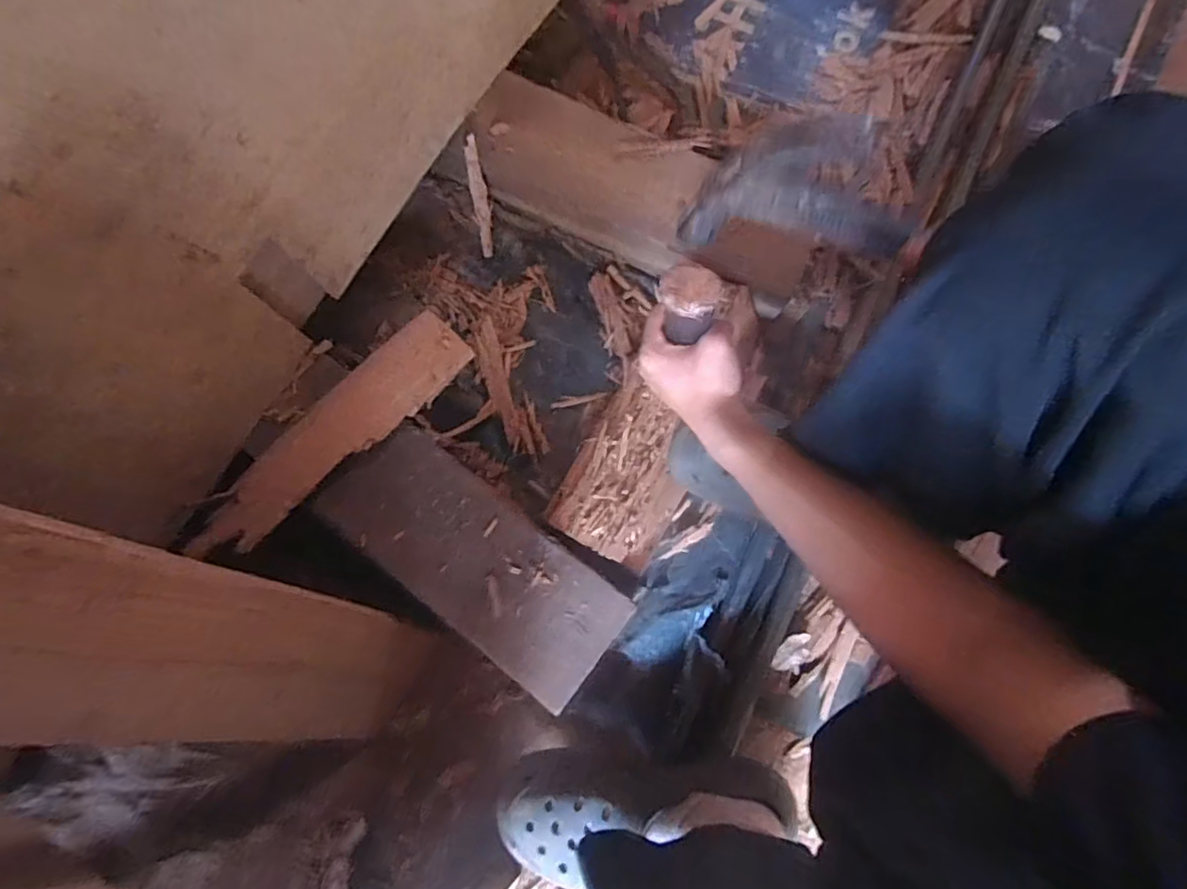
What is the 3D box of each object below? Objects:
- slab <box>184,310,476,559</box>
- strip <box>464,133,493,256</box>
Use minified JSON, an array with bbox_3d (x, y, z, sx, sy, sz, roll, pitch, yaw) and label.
[{"bbox_3d":[-0.233,-0.010,0.533,0.066,0.019,0.279,44,81,10],"label":"slab"},{"bbox_3d":[-0.122,-0.266,0.643,0.017,0.010,0.118,-7,114,-1],"label":"strip"}]

